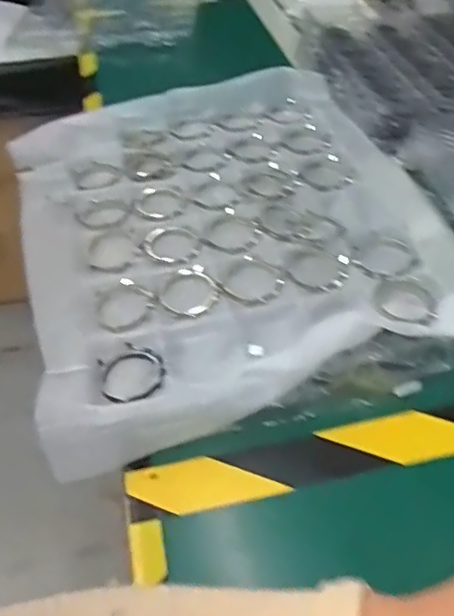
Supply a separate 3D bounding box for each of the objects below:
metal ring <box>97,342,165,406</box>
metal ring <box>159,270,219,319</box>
[{"bbox_3d":[-0.071,0.049,0.462,0.056,0.007,0.049,25,56,34],"label":"metal ring"},{"bbox_3d":[-0.030,-0.012,0.522,0.045,0.007,0.048,-2,45,2],"label":"metal ring"}]

